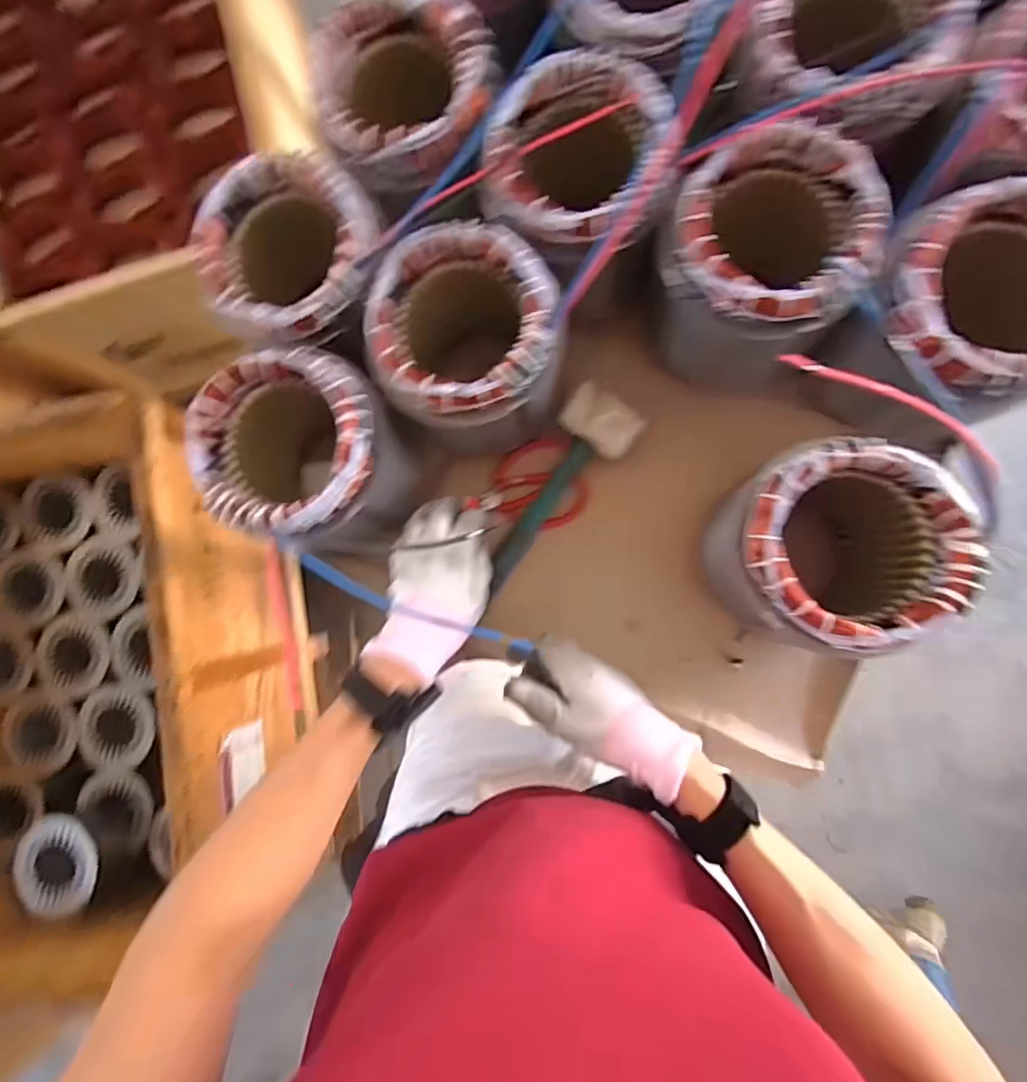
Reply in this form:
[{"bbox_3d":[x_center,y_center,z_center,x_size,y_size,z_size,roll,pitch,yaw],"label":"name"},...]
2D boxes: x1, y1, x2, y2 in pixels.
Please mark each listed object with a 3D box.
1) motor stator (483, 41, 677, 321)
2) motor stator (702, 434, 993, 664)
[{"bbox_3d":[0.052,-0.289,0.461,0.140,0.116,0.147,4,85,4],"label":"motor stator"},{"bbox_3d":[0.244,0.005,0.438,0.148,0.156,0.144,0,85,4],"label":"motor stator"}]

